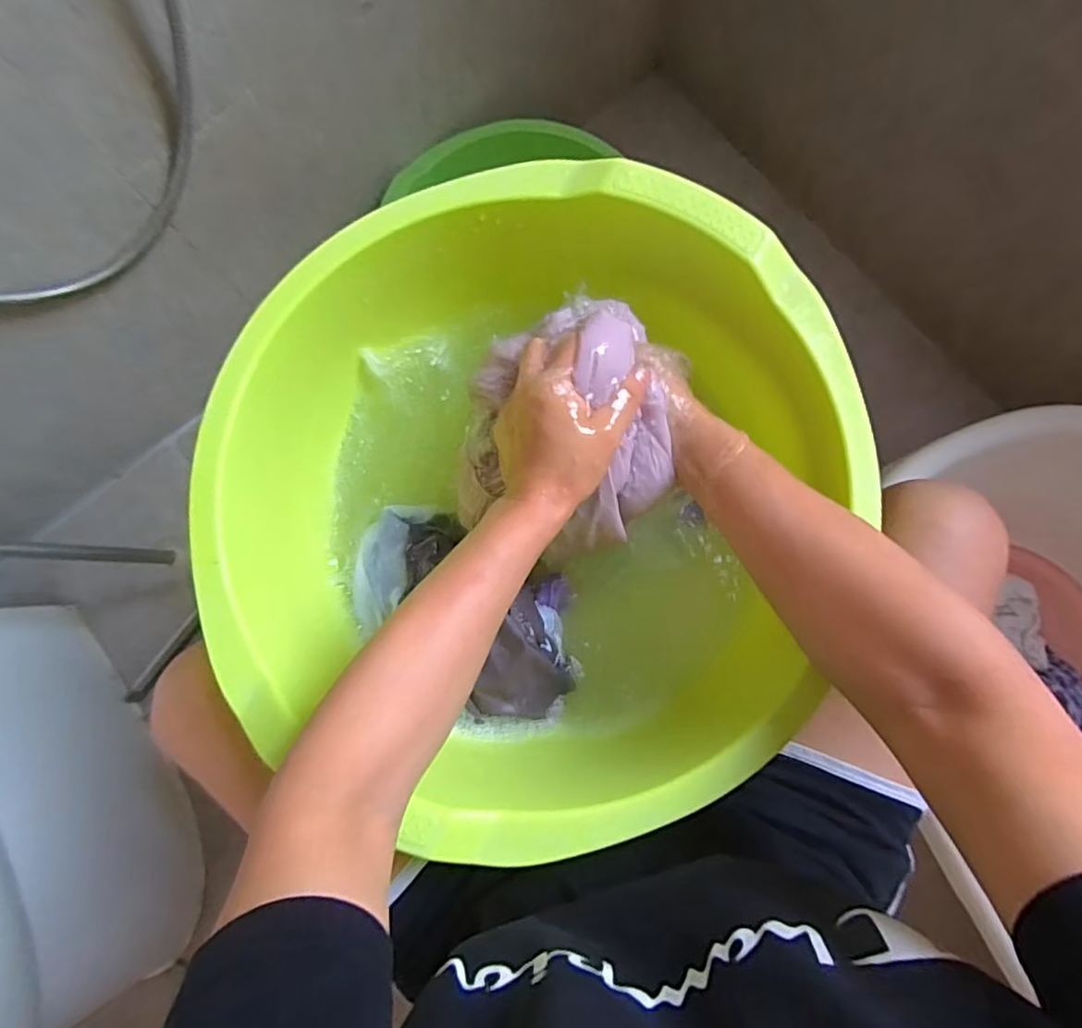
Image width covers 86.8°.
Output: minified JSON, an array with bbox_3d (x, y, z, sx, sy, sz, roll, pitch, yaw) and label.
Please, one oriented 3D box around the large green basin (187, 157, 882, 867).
[{"bbox_3d":[-0.003,-0.007,0.427,0.432,0.145,0.429,0,80,1],"label":"large green basin"}]

